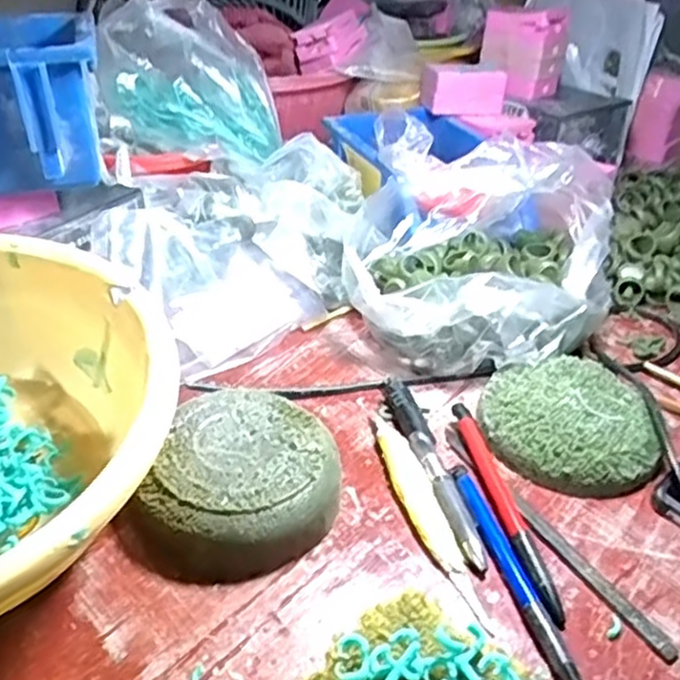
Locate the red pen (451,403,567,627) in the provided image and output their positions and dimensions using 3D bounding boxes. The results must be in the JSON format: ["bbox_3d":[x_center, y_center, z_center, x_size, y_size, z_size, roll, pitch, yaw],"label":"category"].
[{"bbox_3d":[0.090,0.086,0.388,0.017,0.012,0.141,-3,36,-12],"label":"red pen"}]

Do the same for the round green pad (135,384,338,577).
[{"bbox_3d":[-0.047,0.073,0.374,0.090,0.036,0.095,3,36,-2],"label":"round green pad"}]

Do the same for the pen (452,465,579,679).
[{"bbox_3d":[0.083,0.113,0.354,0.011,0.008,0.135,-5,37,-14],"label":"pen"}]

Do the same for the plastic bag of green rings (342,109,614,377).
[{"bbox_3d":[0.100,-0.068,0.526,0.188,0.104,0.202,12,36,9],"label":"plastic bag of green rings"}]

